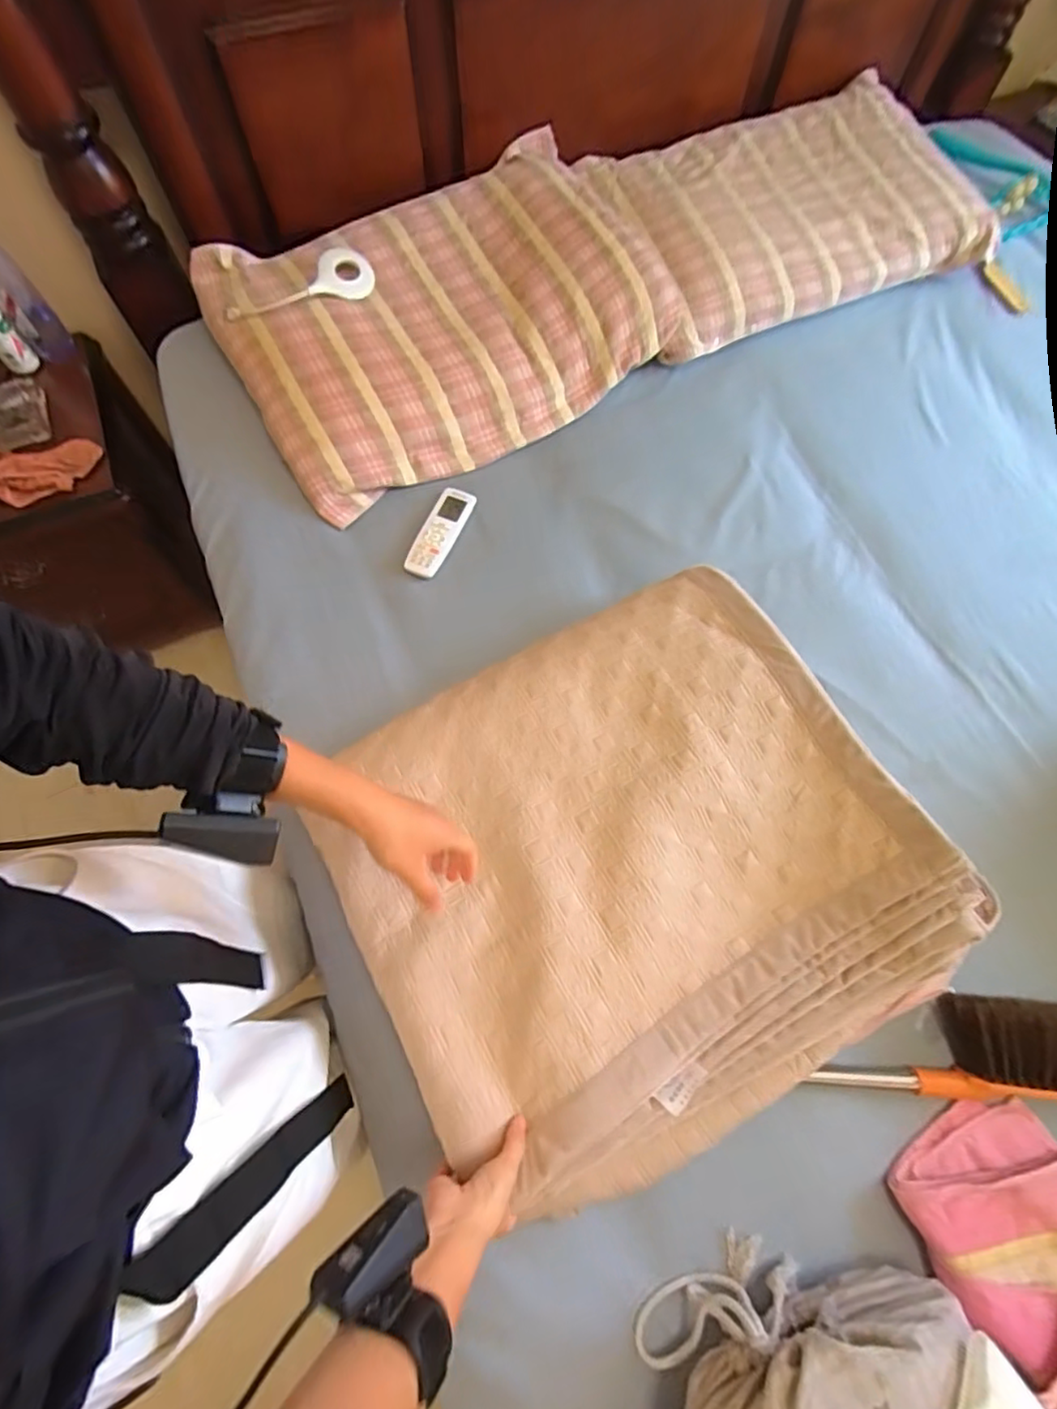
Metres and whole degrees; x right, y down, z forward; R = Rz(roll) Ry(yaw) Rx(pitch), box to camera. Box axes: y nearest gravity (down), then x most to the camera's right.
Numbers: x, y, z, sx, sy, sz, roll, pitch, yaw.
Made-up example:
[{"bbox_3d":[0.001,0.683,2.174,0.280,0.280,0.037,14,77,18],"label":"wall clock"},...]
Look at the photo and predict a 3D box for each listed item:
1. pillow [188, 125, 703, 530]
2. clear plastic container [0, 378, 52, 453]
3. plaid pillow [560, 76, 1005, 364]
[{"bbox_3d":[-0.122,-0.636,0.979,0.699,0.156,0.471,-28,72,-11],"label":"pillow"},{"bbox_3d":[-0.874,-0.473,0.995,0.130,0.022,0.145,-18,70,-7],"label":"clear plastic container"},{"bbox_3d":[0.447,-0.867,1.058,0.621,0.103,0.394,-20,70,-8],"label":"plaid pillow"}]

